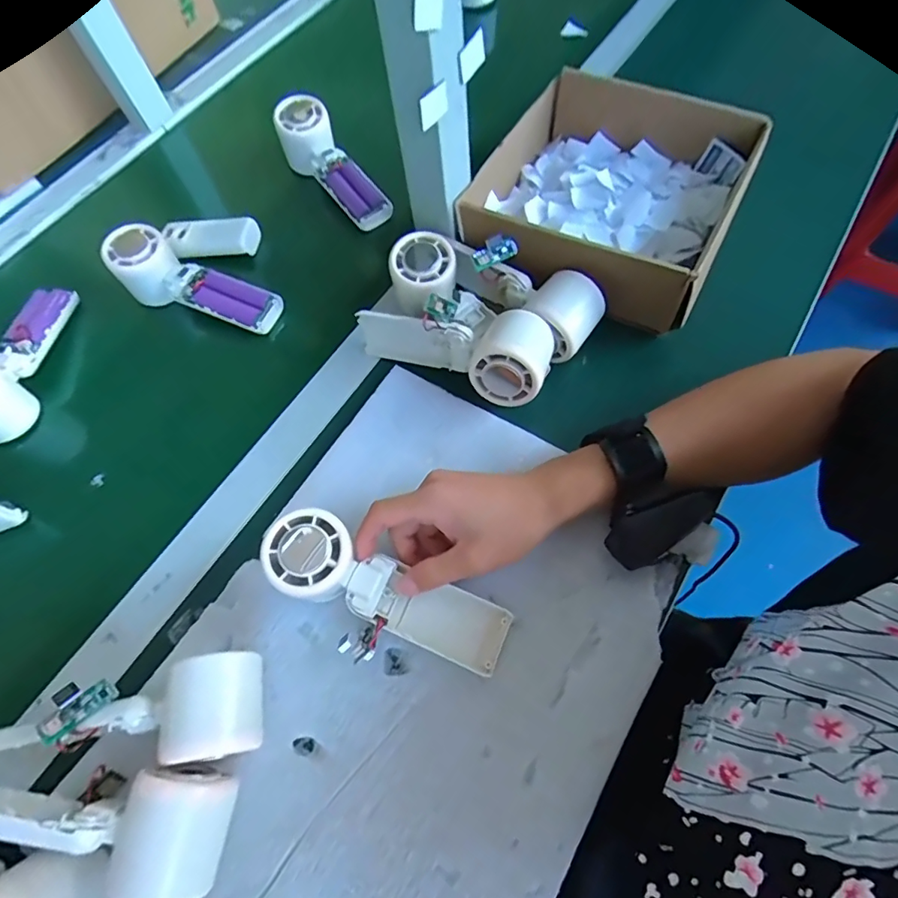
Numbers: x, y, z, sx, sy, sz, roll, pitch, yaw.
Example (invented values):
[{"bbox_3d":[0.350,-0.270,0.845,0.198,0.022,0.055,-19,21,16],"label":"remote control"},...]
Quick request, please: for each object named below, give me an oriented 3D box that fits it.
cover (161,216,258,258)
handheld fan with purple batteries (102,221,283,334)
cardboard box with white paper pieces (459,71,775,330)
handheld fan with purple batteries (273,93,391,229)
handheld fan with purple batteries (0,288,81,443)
[{"bbox_3d":[-0.248,-0.219,0.525,0.101,0.020,0.039,1,64,6],"label":"cover"},{"bbox_3d":[-0.243,-0.155,0.491,0.167,0.049,0.054,23,64,-2],"label":"handheld fan with purple batteries"},{"bbox_3d":[0.147,-0.238,0.467,0.208,0.069,0.238,21,68,15],"label":"cardboard box with white paper pieces"},{"bbox_3d":[-0.124,-0.298,0.547,0.051,0.052,0.170,-36,83,-16],"label":"handheld fan with purple batteries"},{"bbox_3d":[-0.396,-0.088,0.465,0.049,0.057,0.164,7,66,9],"label":"handheld fan with purple batteries"}]

